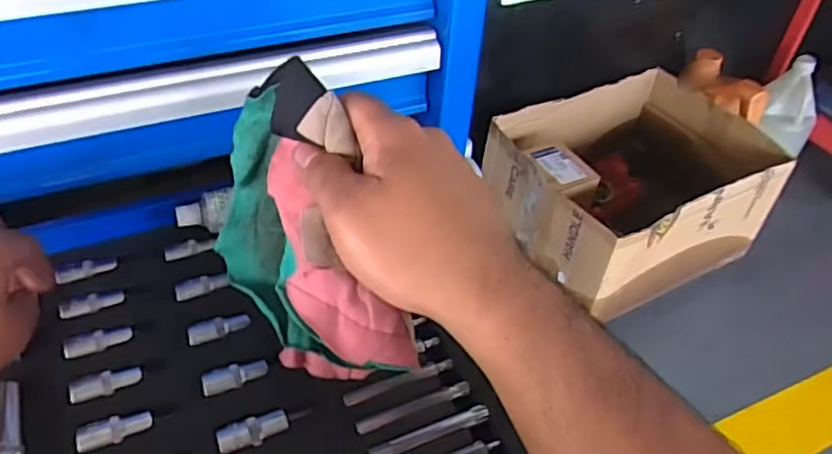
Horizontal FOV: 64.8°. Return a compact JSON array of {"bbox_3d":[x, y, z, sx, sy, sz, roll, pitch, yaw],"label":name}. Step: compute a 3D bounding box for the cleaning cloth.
[{"bbox_3d":[-0.054,0.003,0.329,0.056,0.127,0.142,-26,54,-28],"label":"cleaning cloth"}]

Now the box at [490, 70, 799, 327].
[{"bbox_3d":[0.384,-0.057,1.201,0.452,0.248,0.359,-22,52,-25],"label":"box"}]

